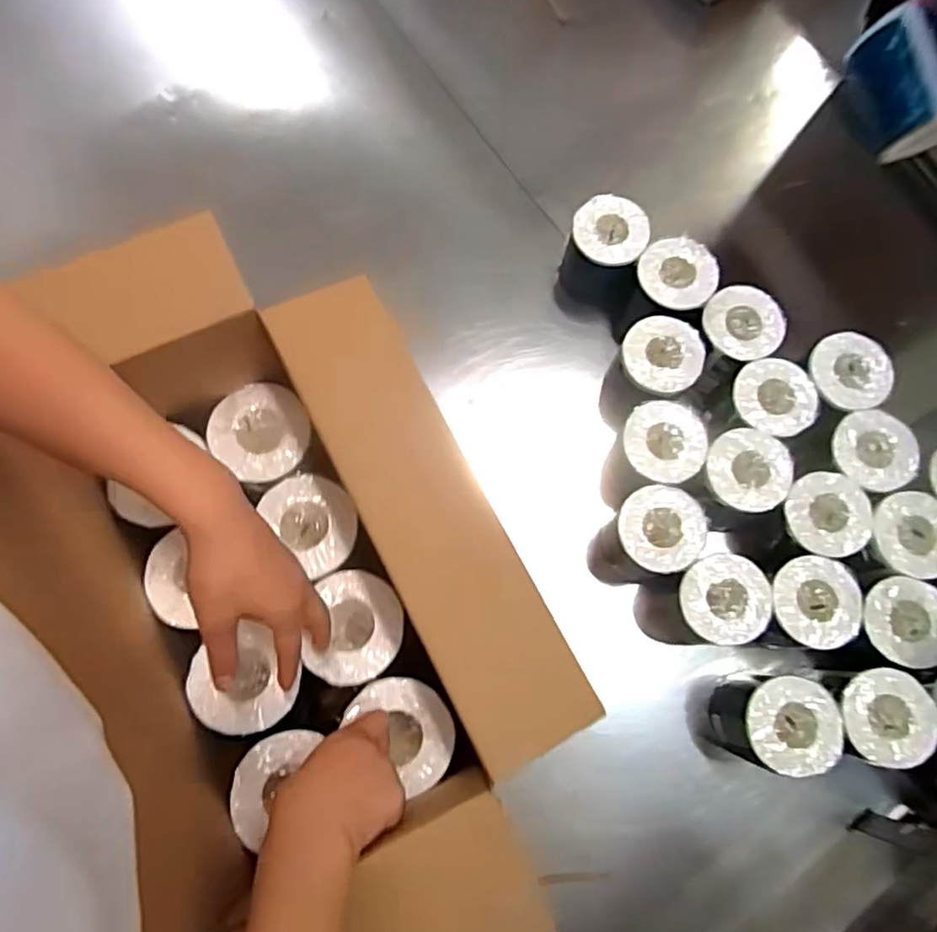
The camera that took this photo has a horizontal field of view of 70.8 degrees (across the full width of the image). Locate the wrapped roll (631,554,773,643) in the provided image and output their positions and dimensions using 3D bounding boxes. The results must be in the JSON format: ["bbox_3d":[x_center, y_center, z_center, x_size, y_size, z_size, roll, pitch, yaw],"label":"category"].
[{"bbox_3d":[0.261,0.157,0.756,0.100,0.158,0.092,0,76,-1],"label":"wrapped roll"}]

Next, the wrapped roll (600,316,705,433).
[{"bbox_3d":[0.223,-0.109,0.809,0.101,0.125,0.095,0,76,-1],"label":"wrapped roll"}]

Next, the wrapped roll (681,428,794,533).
[{"bbox_3d":[0.299,0.019,0.771,0.102,0.115,0.095,0,76,-1],"label":"wrapped roll"}]

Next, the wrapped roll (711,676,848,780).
[{"bbox_3d":[0.321,0.268,0.696,0.090,0.112,0.088,0,76,-1],"label":"wrapped roll"}]

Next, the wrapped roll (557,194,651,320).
[{"bbox_3d":[0.167,-0.266,0.844,0.094,0.113,0.105,21,76,4],"label":"wrapped roll"}]

